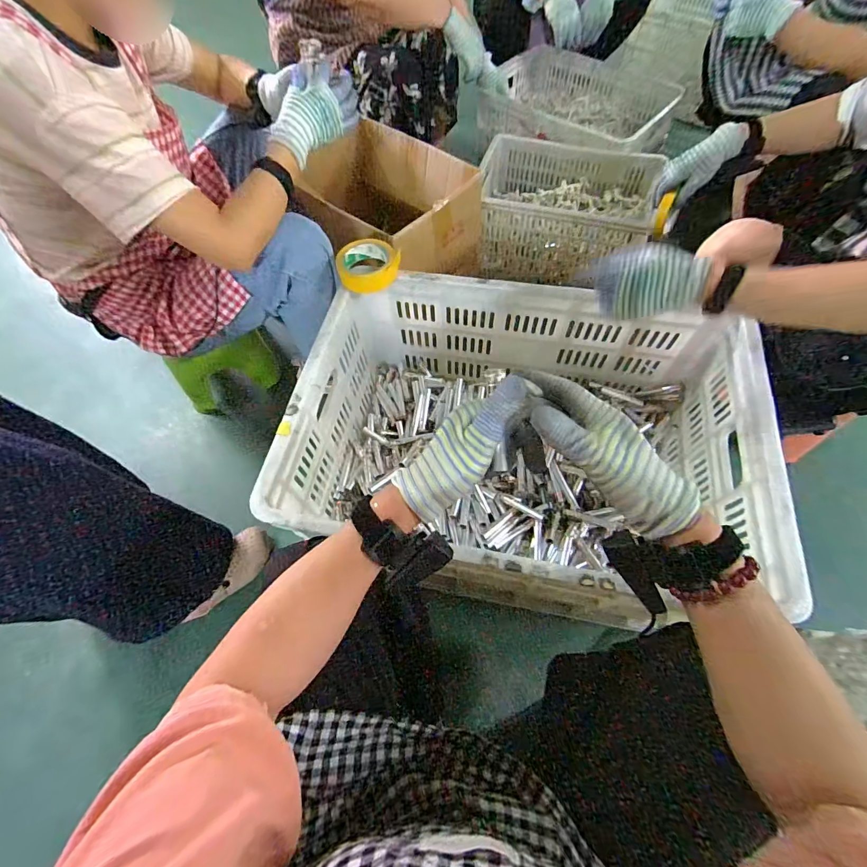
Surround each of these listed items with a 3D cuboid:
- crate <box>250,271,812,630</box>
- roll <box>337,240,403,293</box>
[{"bbox_3d":[0.135,0.010,0.711,0.672,0.259,0.473,8,63,6],"label":"crate"},{"bbox_3d":[-0.112,-0.295,0.727,0.108,0.041,0.108,-1,62,2],"label":"roll"}]

